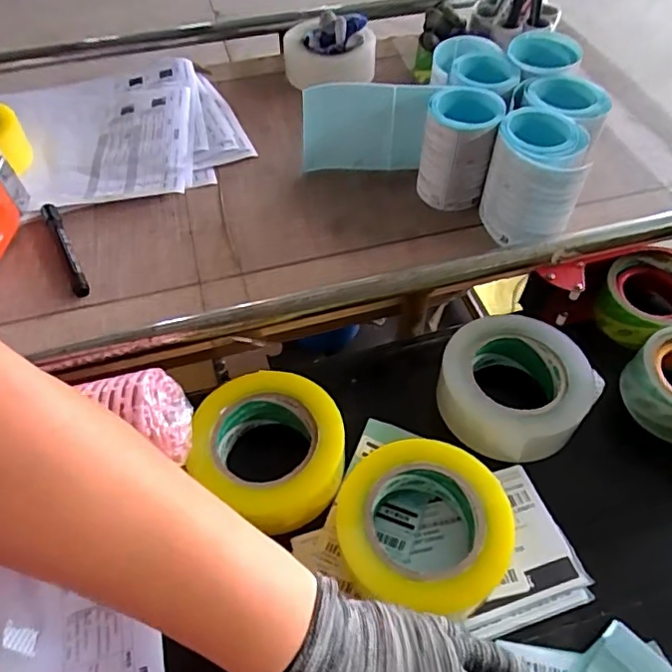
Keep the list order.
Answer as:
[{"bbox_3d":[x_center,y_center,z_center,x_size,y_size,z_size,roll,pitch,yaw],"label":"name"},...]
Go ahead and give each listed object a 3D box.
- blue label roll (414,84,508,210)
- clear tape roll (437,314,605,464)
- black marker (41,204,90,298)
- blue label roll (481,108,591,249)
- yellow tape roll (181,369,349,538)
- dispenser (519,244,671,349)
[{"bbox_3d":[0.126,-0.194,0.588,0.075,0.110,0.070,15,52,4],"label":"blue label roll"},{"bbox_3d":[0.158,0.039,0.482,0.117,0.050,0.126,4,52,-5],"label":"clear tape roll"},{"bbox_3d":[-0.277,-0.092,0.561,0.015,0.016,0.138,-22,58,-22],"label":"black marker"},{"bbox_3d":[0.190,-0.150,0.553,0.091,0.109,0.095,4,52,-5],"label":"blue label roll"},{"bbox_3d":[-0.050,0.091,0.451,0.121,0.046,0.110,4,52,-5],"label":"yellow tape roll"},{"bbox_3d":[0.272,-0.030,0.532,0.155,0.056,0.094,-13,54,-10],"label":"dispenser"}]

